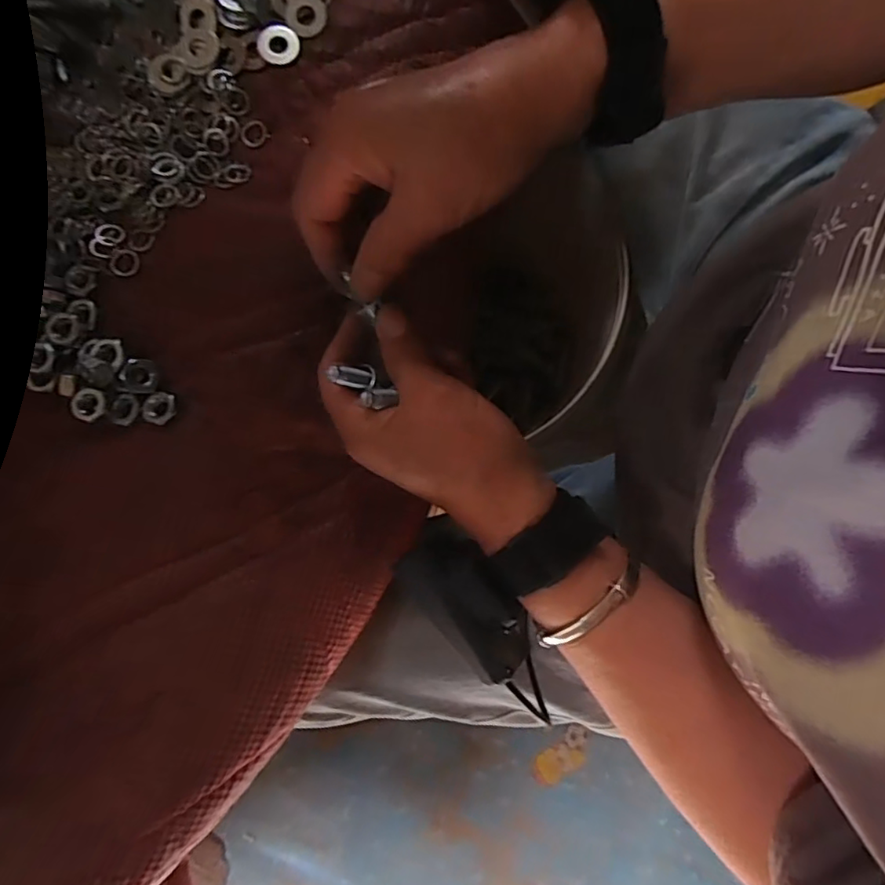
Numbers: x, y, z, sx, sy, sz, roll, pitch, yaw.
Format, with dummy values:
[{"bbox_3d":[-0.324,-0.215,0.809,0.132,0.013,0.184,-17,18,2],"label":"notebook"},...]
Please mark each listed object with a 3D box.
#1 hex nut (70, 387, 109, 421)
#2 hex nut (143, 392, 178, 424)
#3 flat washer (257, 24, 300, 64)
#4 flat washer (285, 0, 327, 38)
[{"bbox_3d":[-0.169,-0.019,0.278,0.015,0.007,0.016,21,84,6],"label":"hex nut"},{"bbox_3d":[-0.137,-0.017,0.282,0.014,0.004,0.016,44,86,8],"label":"hex nut"},{"bbox_3d":[-0.087,-0.212,0.308,0.022,0.004,0.020,6,82,4],"label":"flat washer"},{"bbox_3d":[-0.072,-0.227,0.308,0.022,0.004,0.021,16,83,5],"label":"flat washer"}]

